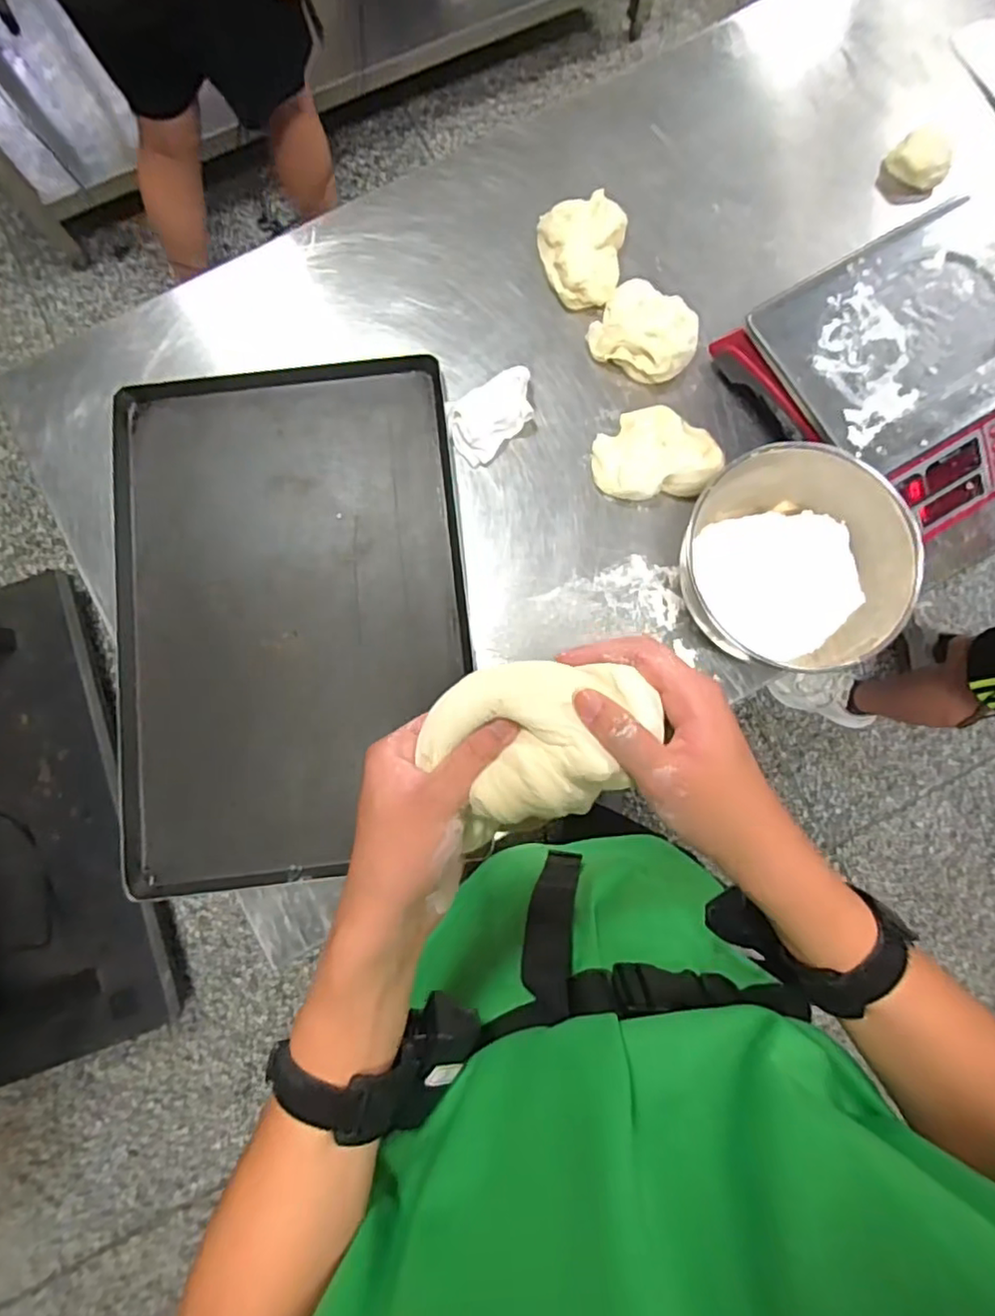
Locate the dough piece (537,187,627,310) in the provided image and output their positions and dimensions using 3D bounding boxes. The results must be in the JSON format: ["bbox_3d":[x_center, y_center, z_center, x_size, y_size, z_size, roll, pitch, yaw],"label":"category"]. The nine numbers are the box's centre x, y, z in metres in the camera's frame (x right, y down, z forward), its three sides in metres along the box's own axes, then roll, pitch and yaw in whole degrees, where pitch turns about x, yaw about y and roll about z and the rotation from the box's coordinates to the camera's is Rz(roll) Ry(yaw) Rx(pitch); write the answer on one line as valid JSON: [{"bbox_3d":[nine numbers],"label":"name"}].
[{"bbox_3d":[0.112,-0.502,0.758,0.114,0.043,0.130,-11,82,-1],"label":"dough piece"}]

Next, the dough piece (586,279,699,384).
[{"bbox_3d":[0.183,-0.397,0.740,0.125,0.045,0.111,33,84,4],"label":"dough piece"}]

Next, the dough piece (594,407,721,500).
[{"bbox_3d":[0.186,-0.246,0.728,0.138,0.037,0.112,-4,82,0],"label":"dough piece"}]

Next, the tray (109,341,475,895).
[{"bbox_3d":[-0.238,-0.059,0.714,0.397,0.029,0.602,-7,84,0],"label":"tray"}]

